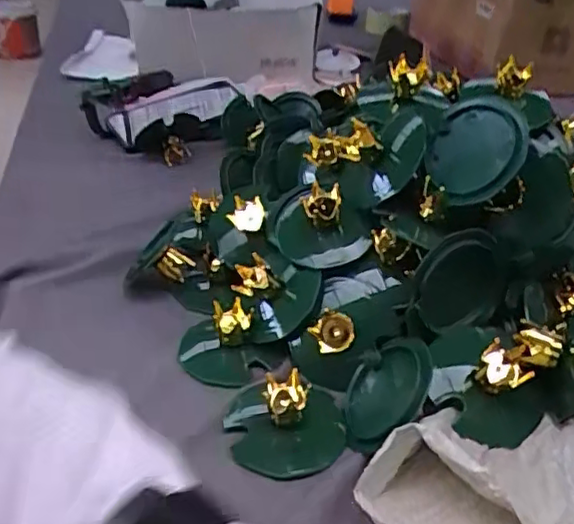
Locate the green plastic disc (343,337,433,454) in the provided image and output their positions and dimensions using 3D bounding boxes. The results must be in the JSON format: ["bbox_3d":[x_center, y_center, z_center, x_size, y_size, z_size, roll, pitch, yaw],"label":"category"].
[{"bbox_3d":[0.060,0.080,0.389,0.008,0.073,0.071,35,12,-16],"label":"green plastic disc"}]

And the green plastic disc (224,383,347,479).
[{"bbox_3d":[0.000,0.107,0.400,0.074,0.010,0.075,5,27,-2],"label":"green plastic disc"}]

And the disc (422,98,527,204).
[{"bbox_3d":[0.126,-0.077,0.415,0.017,0.064,0.071,27,43,-38],"label":"disc"}]

